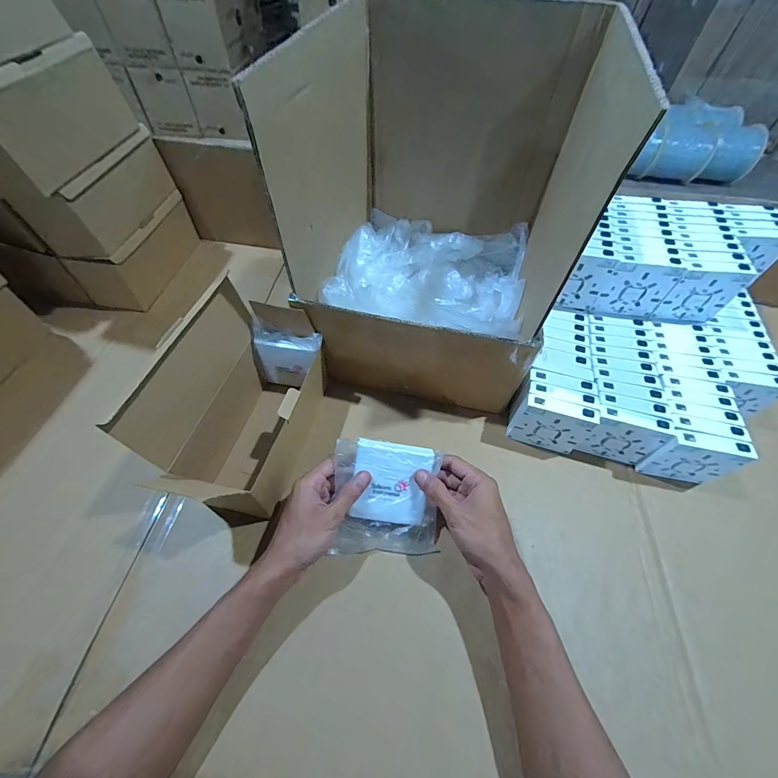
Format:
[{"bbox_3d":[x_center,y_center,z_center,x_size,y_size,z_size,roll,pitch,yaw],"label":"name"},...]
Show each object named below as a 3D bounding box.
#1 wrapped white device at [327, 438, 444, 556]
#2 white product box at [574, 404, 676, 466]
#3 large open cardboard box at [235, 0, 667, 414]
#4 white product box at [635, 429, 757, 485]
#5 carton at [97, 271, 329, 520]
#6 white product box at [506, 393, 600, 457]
[{"bbox_3d":[-0.003,0.124,0.400,0.115,0.017,0.131,1,98,2],"label":"wrapped white device"},{"bbox_3d":[0.299,0.061,0.459,0.083,0.083,0.026,15,56,8],"label":"white product box"},{"bbox_3d":[0.061,-0.216,0.460,0.317,0.340,0.333,16,57,9],"label":"large open cardboard box"},{"bbox_3d":[0.377,0.087,0.440,0.087,0.083,0.021,11,56,6],"label":"white product box"},{"bbox_3d":[-0.167,0.016,0.418,0.123,0.199,0.205,14,56,7],"label":"carton"},{"bbox_3d":[0.212,0.048,0.465,0.090,0.086,0.025,16,57,9],"label":"white product box"}]

